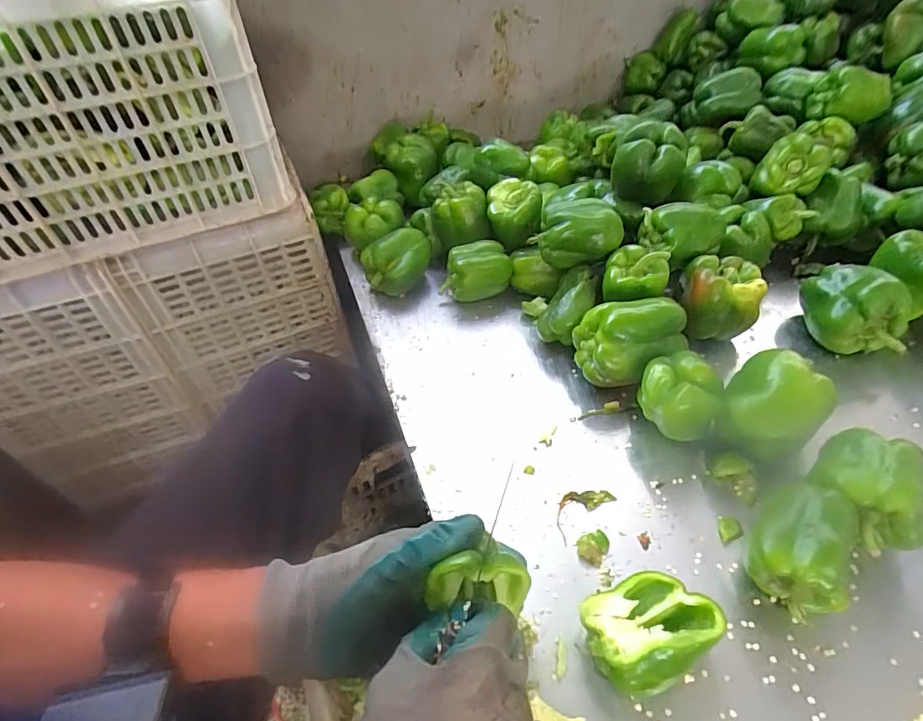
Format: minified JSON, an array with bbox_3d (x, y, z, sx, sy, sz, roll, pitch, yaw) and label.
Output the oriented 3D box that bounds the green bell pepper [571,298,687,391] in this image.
[{"bbox_3d":[0.202,-0.016,0.565,0.120,0.089,0.071,-9,46,-4],"label":"green bell pepper"}]

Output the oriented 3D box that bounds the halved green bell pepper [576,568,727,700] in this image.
[{"bbox_3d":[0.147,0.207,0.374,0.104,0.051,0.070,-21,48,-16],"label":"halved green bell pepper"}]

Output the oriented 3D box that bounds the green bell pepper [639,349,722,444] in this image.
[{"bbox_3d":[0.227,0.040,0.510,0.072,0.082,0.058,13,48,16],"label":"green bell pepper"}]

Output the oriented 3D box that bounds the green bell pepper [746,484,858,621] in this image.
[{"bbox_3d":[0.280,0.156,0.401,0.072,0.068,0.093,21,51,23],"label":"green bell pepper"}]

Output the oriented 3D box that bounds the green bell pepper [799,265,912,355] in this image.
[{"bbox_3d":[0.480,-0.063,0.591,0.107,0.089,0.090,18,50,21],"label":"green bell pepper"}]

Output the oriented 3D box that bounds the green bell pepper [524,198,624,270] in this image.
[{"bbox_3d":[0.149,-0.164,0.631,0.111,0.068,0.063,-1,45,5],"label":"green bell pepper"}]

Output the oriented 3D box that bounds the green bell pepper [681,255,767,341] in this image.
[{"bbox_3d":[0.321,-0.079,0.599,0.085,0.072,0.075,-2,45,4],"label":"green bell pepper"}]

